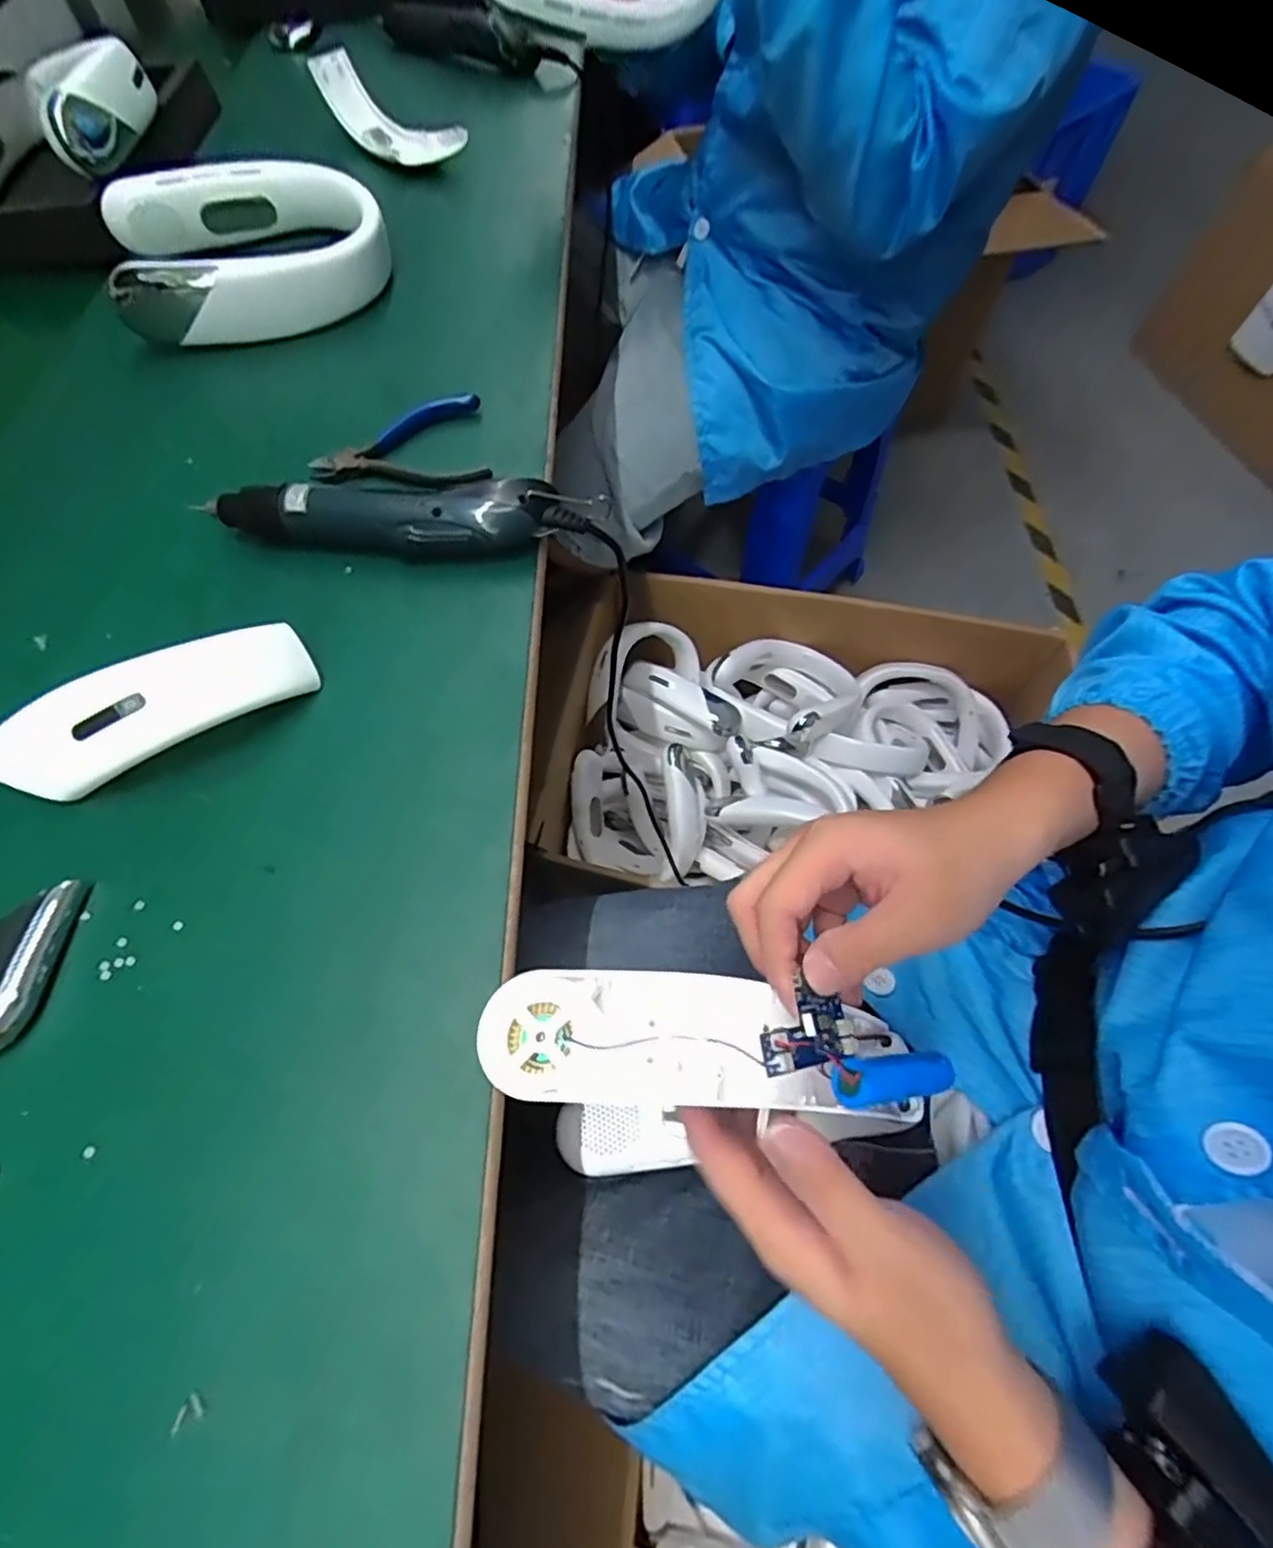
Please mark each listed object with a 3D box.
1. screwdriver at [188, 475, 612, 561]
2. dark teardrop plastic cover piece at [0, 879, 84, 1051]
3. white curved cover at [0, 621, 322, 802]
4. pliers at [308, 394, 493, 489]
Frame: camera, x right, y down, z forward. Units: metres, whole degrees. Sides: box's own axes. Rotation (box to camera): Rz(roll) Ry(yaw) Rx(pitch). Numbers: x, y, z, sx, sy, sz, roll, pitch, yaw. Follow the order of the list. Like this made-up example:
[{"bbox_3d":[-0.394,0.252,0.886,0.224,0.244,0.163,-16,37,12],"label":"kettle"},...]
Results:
[{"bbox_3d":[-0.144,-0.158,0.414,0.237,0.037,0.040,4,64,1],"label":"screwdriver"},{"bbox_3d":[-0.289,0.086,0.304,0.041,0.010,0.076,3,64,0],"label":"dark teardrop plastic cover piece"},{"bbox_3d":[-0.254,-0.030,0.342,0.170,0.044,0.048,-26,68,-13],"label":"white curved cover"},{"bbox_3d":[-0.164,-0.227,0.465,0.119,0.013,0.085,-5,65,-4],"label":"pliers"}]

